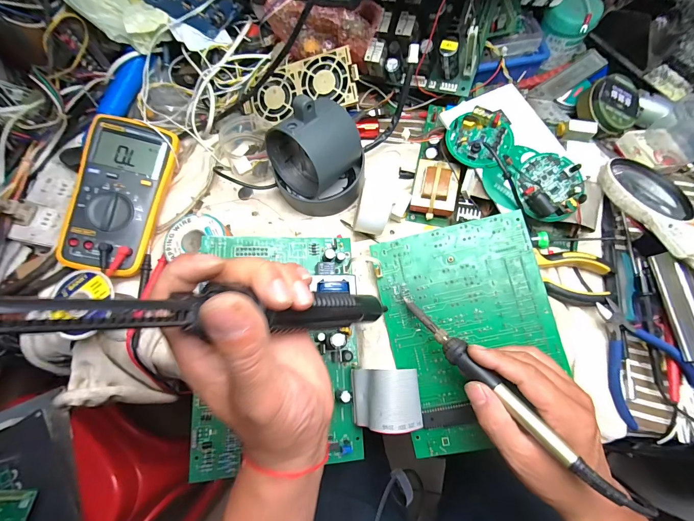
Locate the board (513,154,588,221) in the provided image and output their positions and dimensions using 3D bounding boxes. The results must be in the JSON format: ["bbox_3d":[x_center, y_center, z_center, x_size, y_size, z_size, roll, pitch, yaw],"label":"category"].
[{"bbox_3d":[0.213,-0.079,0.346,0.066,0.017,0.065,-1,72,2],"label":"board"}]

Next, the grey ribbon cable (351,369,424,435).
[{"bbox_3d":[0.036,0.129,0.311,0.061,0.049,0.051,-2,72,1],"label":"grey ribbon cable"}]

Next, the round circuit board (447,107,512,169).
[{"bbox_3d":[0.150,-0.134,0.362,0.072,0.022,0.064,-13,72,-2],"label":"round circuit board"}]

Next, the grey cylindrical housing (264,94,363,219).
[{"bbox_3d":[-0.031,-0.110,0.364,0.101,0.110,0.080,-23,73,-6],"label":"grey cylindrical housing"}]

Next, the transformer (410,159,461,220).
[{"bbox_3d":[0.101,-0.081,0.386,0.047,0.042,0.059,12,73,6],"label":"transformer"}]

